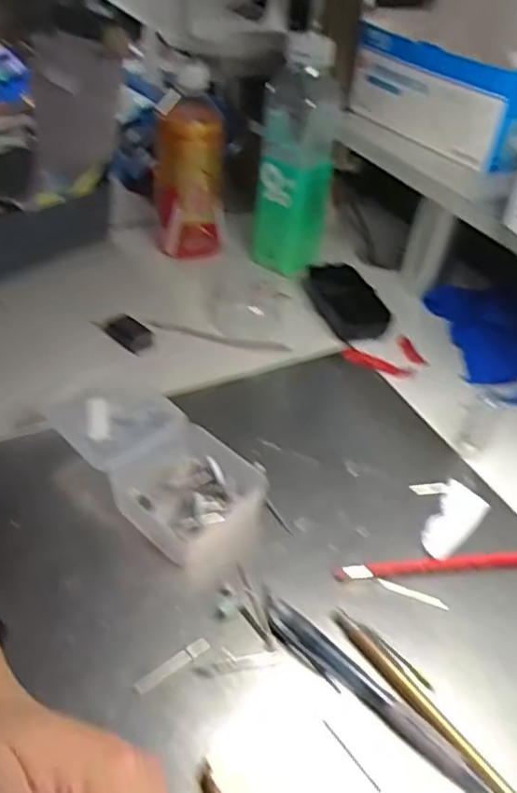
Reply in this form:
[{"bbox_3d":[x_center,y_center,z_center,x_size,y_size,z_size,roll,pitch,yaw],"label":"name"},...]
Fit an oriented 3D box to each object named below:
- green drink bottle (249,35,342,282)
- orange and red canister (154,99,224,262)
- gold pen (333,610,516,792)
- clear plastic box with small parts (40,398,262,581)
[{"bbox_3d":[0.037,-0.226,0.601,0.077,0.202,0.074,7,41,2],"label":"green drink bottle"},{"bbox_3d":[-0.070,-0.205,0.609,0.069,0.141,0.067,-1,41,-7],"label":"orange and red canister"},{"bbox_3d":[0.092,0.163,0.306,0.019,0.009,0.145,-24,49,-30],"label":"gold pen"},{"bbox_3d":[-0.065,0.046,0.406,0.156,0.033,0.074,32,47,27],"label":"clear plastic box with small parts"}]

